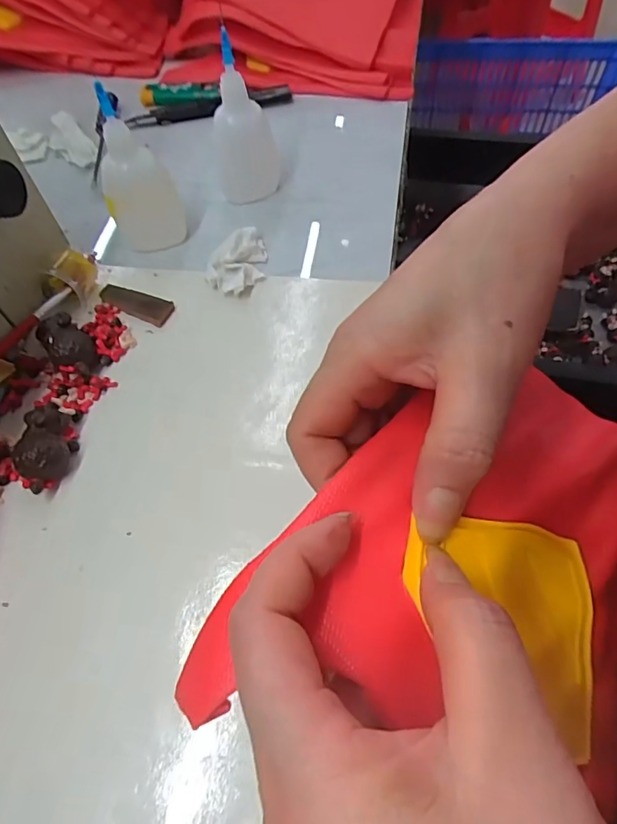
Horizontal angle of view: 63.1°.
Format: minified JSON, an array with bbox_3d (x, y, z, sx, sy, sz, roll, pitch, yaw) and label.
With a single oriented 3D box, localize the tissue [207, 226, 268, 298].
[{"bbox_3d":[-0.047,-0.099,0.331,0.036,0.011,0.056,-1,60,4],"label":"tissue"}]

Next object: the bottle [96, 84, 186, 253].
[{"bbox_3d":[-0.111,-0.150,0.322,0.045,0.093,0.028,-31,56,-15],"label":"bottle"}]

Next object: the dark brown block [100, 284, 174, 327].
[{"bbox_3d":[-0.111,-0.069,0.321,0.050,0.006,0.017,19,63,15],"label":"dark brown block"}]

